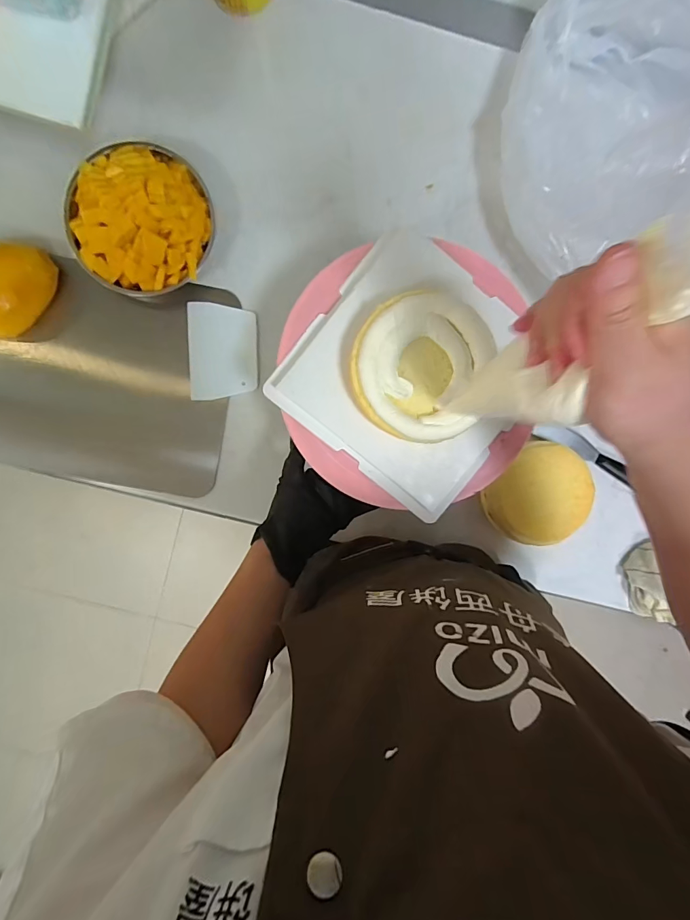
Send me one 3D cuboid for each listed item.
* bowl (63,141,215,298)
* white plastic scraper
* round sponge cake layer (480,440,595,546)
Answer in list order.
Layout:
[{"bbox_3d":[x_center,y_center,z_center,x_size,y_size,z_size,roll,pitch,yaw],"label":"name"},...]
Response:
[{"bbox_3d":[-0.264,-0.309,0.529,0.175,0.067,0.176,0,95,-3],"label":"bowl"},{"bbox_3d":[-0.170,-0.150,0.574,0.092,0.009,0.128,-1,95,-6],"label":"white plastic scraper"},{"bbox_3d":[0.268,0.049,0.577,0.132,0.063,0.134,0,95,-3],"label":"round sponge cake layer"}]

